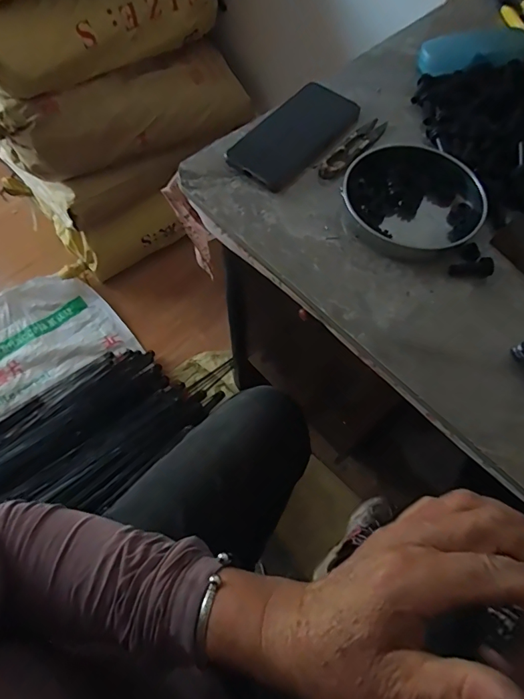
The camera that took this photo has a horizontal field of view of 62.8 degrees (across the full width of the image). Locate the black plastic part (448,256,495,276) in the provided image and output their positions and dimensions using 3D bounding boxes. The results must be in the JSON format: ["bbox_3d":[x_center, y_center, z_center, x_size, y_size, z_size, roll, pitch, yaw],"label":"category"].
[{"bbox_3d":[0.201,-0.078,0.413,0.040,0.013,0.016,-9,65,-5],"label":"black plastic part"}]

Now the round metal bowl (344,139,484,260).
[{"bbox_3d":[0.152,-0.152,0.439,0.135,0.024,0.126,0,65,-1],"label":"round metal bowl"}]

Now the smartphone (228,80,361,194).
[{"bbox_3d":[0.039,-0.245,0.487,0.075,0.012,0.161,38,70,15],"label":"smartphone"}]

